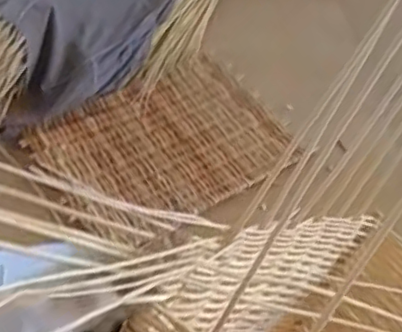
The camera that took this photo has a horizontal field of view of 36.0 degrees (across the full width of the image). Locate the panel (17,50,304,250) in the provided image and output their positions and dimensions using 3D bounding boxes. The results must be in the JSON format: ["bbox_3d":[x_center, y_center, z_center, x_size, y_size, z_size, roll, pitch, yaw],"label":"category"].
[{"bbox_3d":[-0.070,-0.044,1.276,0.488,0.019,0.360,-29,59,-26],"label":"panel"}]

